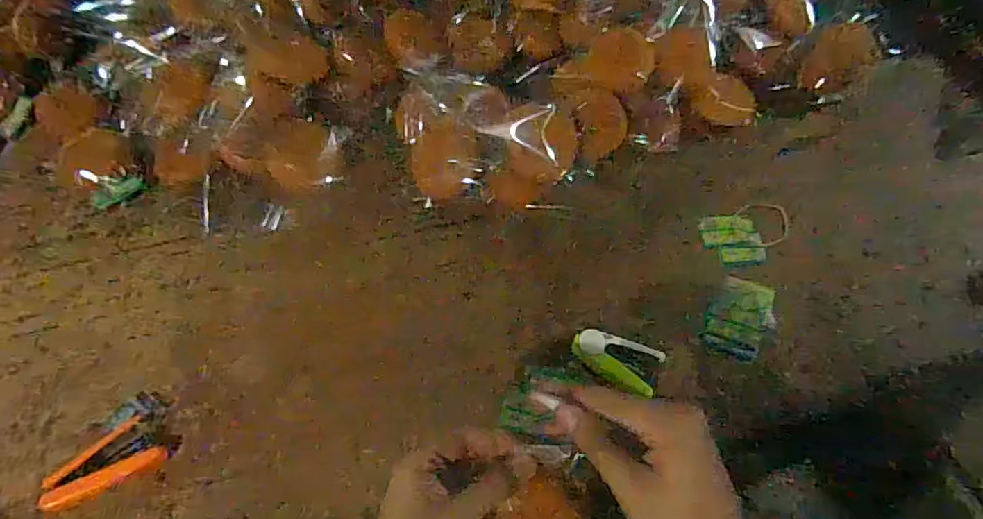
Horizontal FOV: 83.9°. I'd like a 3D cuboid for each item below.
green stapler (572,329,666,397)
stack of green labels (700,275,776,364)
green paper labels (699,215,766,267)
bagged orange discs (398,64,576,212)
[{"bbox_3d":[0.118,0.099,0.528,0.082,0.026,0.045,21,65,10],"label":"green stapler"},{"bbox_3d":[0.251,0.059,0.551,0.060,0.015,0.077,24,65,11],"label":"stack of green labels"},{"bbox_3d":[0.259,-0.021,0.585,0.064,0.005,0.062,-6,63,-4],"label":"green paper labels"},{"bbox_3d":[-0.005,-0.142,0.619,0.192,0.057,0.147,2,63,0],"label":"bagged orange discs"}]

